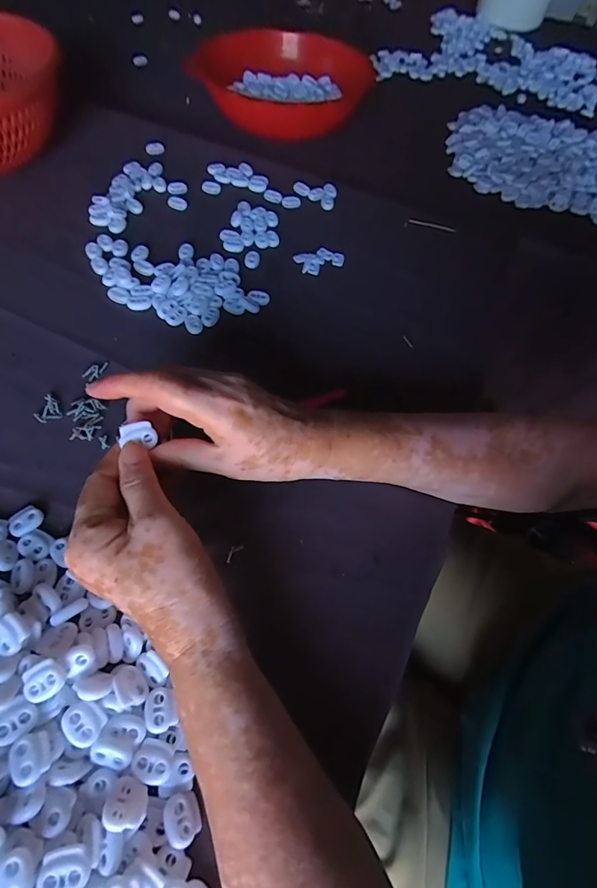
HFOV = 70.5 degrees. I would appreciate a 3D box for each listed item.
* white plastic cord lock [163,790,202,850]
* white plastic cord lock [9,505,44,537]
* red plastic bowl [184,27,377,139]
[{"bbox_3d":[-0.061,0.195,0.219,0.017,0.004,0.022,-15,62,-13],"label":"white plastic cord lock"},{"bbox_3d":[-0.189,0.053,0.293,0.019,0.004,0.022,30,62,12],"label":"white plastic cord lock"},{"bbox_3d":[-0.020,-0.487,0.587,0.224,0.073,0.224,2,59,-3],"label":"red plastic bowl"}]

